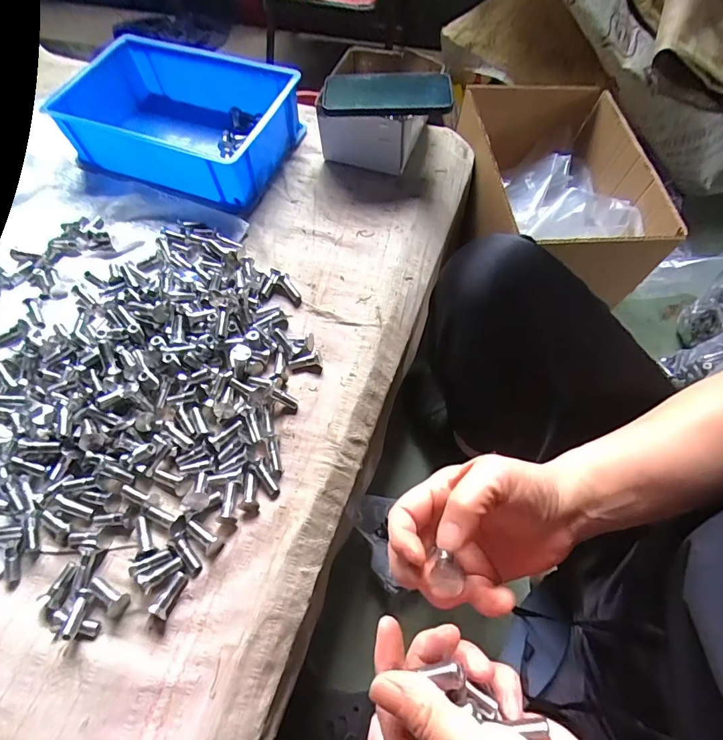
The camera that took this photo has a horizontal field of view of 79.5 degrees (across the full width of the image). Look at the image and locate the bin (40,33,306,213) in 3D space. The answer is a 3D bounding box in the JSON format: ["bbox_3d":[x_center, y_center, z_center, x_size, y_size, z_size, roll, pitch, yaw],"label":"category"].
[{"bbox_3d":[-0.260,-0.360,0.627,0.310,0.089,0.204,18,64,11],"label":"bin"}]

